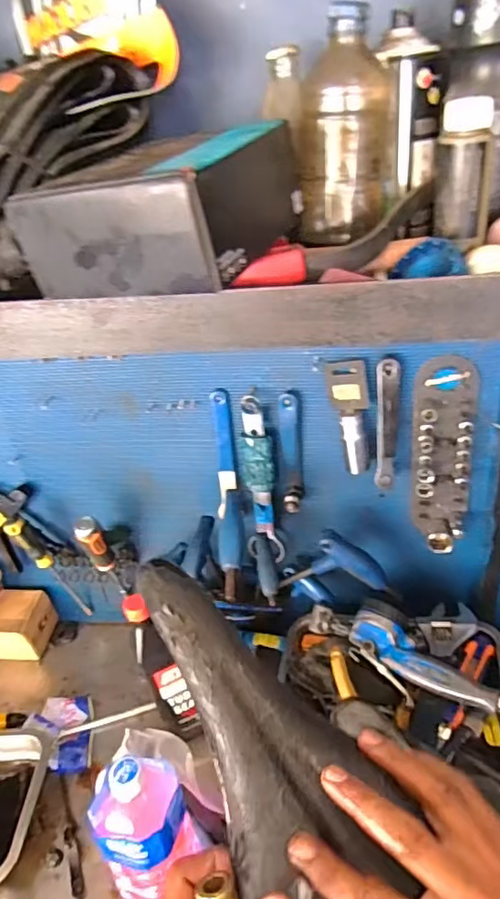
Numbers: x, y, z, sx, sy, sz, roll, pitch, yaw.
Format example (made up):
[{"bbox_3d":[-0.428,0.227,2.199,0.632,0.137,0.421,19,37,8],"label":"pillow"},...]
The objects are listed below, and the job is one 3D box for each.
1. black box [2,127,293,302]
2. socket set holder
[{"bbox_3d":[-0.067,-0.185,0.439,0.157,0.088,0.162,8,33,23],"label":"black box"},{"bbox_3d":[0.233,0.012,0.684,0.069,0.242,0.040,4,31,18],"label":"socket set holder"}]

